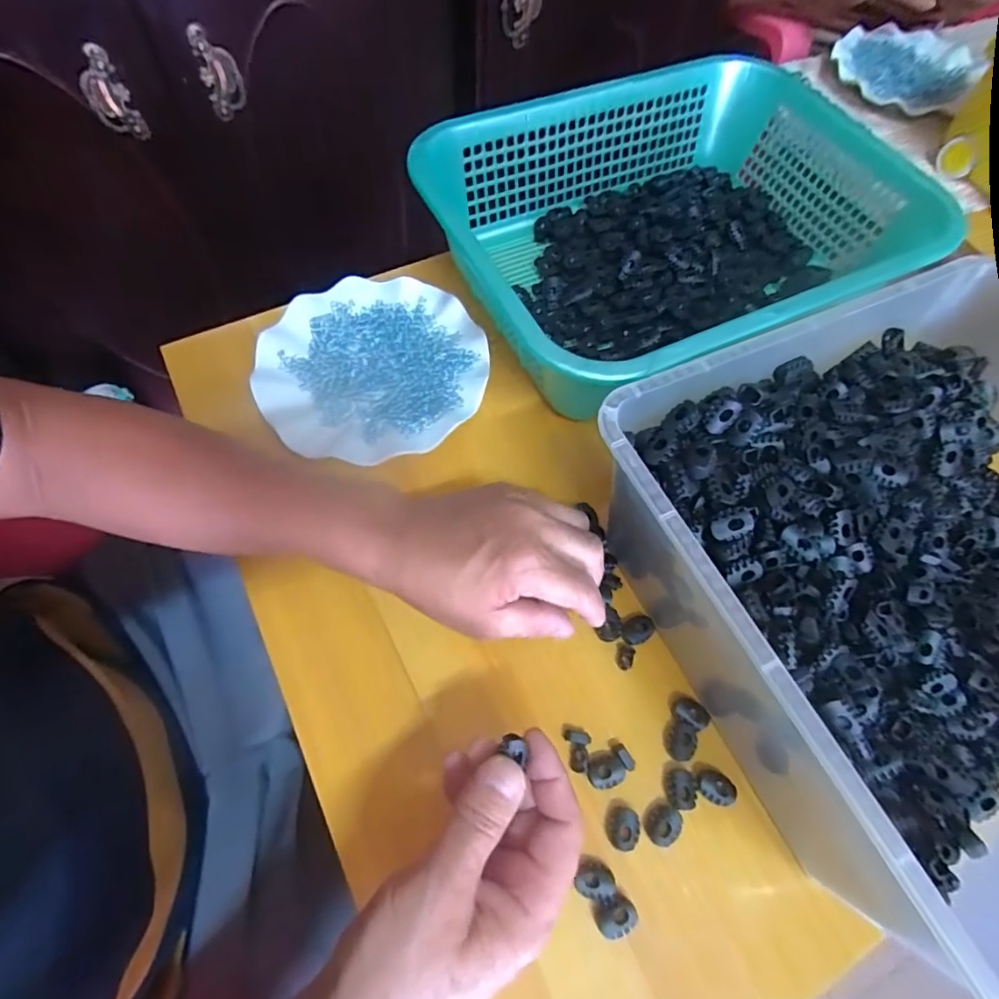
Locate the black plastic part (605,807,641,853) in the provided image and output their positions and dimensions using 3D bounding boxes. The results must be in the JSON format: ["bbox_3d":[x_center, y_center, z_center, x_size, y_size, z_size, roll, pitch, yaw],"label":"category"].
[{"bbox_3d":[0.072,0.190,0.319,0.018,0.011,0.022,19,63,7],"label":"black plastic part"}]

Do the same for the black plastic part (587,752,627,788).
[{"bbox_3d":[0.064,0.164,0.335,0.022,0.007,0.018,-11,64,-8],"label":"black plastic part"}]

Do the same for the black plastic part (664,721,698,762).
[{"bbox_3d":[0.113,0.152,0.345,0.017,0.007,0.021,29,65,12],"label":"black plastic part"}]

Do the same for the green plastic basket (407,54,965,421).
[{"bbox_3d":[0.153,-0.240,0.487,0.389,0.093,0.293,-26,67,-15],"label":"green plastic basket"}]

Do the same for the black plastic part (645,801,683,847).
[{"bbox_3d":[0.096,0.190,0.323,0.018,0.008,0.023,34,66,14],"label":"black plastic part"}]

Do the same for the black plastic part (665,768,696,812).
[{"bbox_3d":[0.109,0.173,0.330,0.016,0.007,0.021,4,63,-1],"label":"black plastic part"}]

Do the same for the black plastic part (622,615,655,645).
[{"bbox_3d":[0.093,0.088,0.372,0.022,0.004,0.017,-24,66,-14],"label":"black plastic part"}]

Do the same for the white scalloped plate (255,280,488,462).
[{"bbox_3d":[-0.103,-0.107,0.454,0.177,0.021,0.176,1,63,-2],"label":"white scalloped plate"}]

